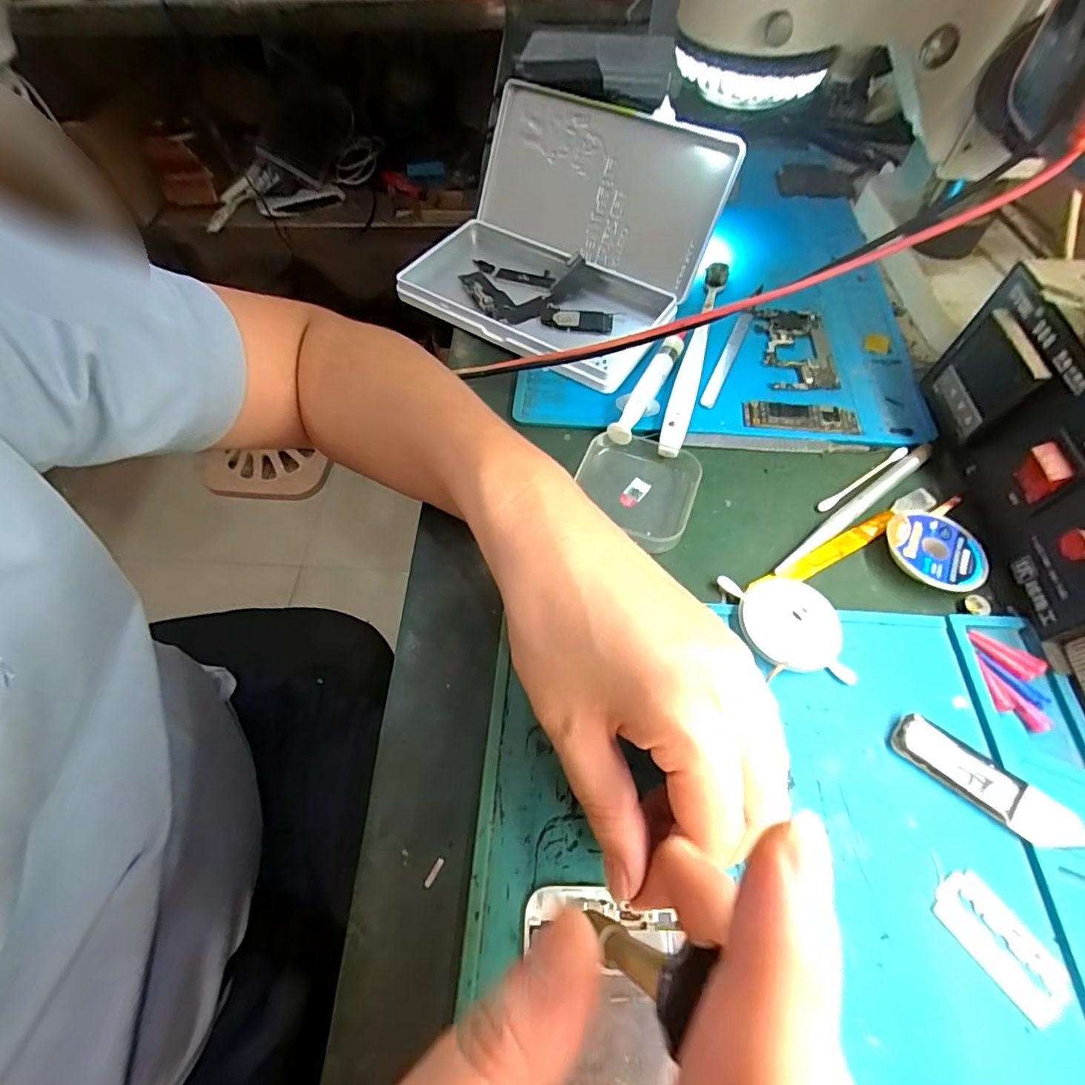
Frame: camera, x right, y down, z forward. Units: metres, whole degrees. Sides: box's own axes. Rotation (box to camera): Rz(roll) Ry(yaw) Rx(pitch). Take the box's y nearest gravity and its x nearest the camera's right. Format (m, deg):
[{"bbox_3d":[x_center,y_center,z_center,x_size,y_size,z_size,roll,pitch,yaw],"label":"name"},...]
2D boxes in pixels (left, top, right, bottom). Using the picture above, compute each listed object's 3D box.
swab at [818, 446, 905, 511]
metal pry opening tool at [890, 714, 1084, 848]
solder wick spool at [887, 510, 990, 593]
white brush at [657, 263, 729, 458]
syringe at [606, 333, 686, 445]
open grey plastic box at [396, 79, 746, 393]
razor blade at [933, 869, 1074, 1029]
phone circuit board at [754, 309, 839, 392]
[{"bbox_3d":[0.176,-0.035,0.279,0.067,0.004,0.006,-31,62,-15],"label":"swab"},{"bbox_3d":[0.173,0.094,0.199,0.066,0.006,0.018,34,66,21],"label":"metal pry opening tool"},{"bbox_3d":[0.191,0.004,0.249,0.044,0.010,0.041,-1,59,2],"label":"solder wick spool"},{"bbox_3d":[0.097,-0.122,0.322,0.014,0.017,0.173,15,61,12],"label":"white brush"},{"bbox_3d":[0.062,-0.094,0.305,0.023,0.014,0.089,22,62,15],"label":"syringe"},{"bbox_3d":[0.007,-0.204,0.333,0.185,0.086,0.148,31,65,20],"label":"open grey plastic box"},{"bbox_3d":[0.159,0.139,0.176,0.022,0.004,0.042,-33,63,-16],"label":"razor blade"},{"bbox_3d":[0.161,-0.126,0.326,0.042,0.006,0.071,3,59,5],"label":"phone circuit board"}]

